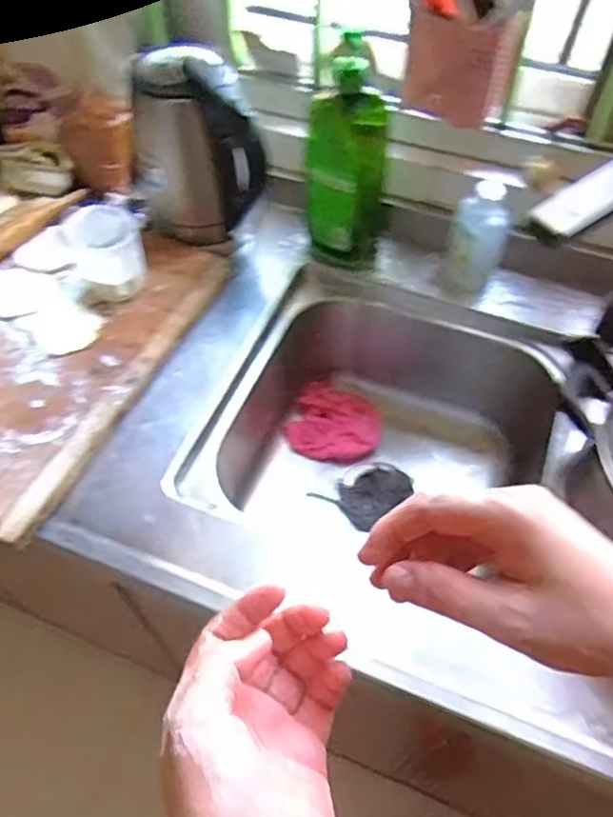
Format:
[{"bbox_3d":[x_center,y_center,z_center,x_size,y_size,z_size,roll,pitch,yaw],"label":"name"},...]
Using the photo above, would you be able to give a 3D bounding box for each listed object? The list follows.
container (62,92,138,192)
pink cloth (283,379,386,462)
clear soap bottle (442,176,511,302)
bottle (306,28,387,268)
[{"bbox_3d":[-0.289,-0.377,0.907,0.094,0.110,0.106,-19,57,-14],"label":"container"},{"bbox_3d":[0.044,0.025,0.943,0.130,0.024,0.114,22,76,13],"label":"pink cloth"},{"bbox_3d":[0.215,-0.216,0.806,0.067,0.151,0.058,18,56,12],"label":"clear soap bottle"},{"bbox_3d":[0.052,-0.304,0.778,0.103,0.273,0.077,9,55,5],"label":"bottle"}]

